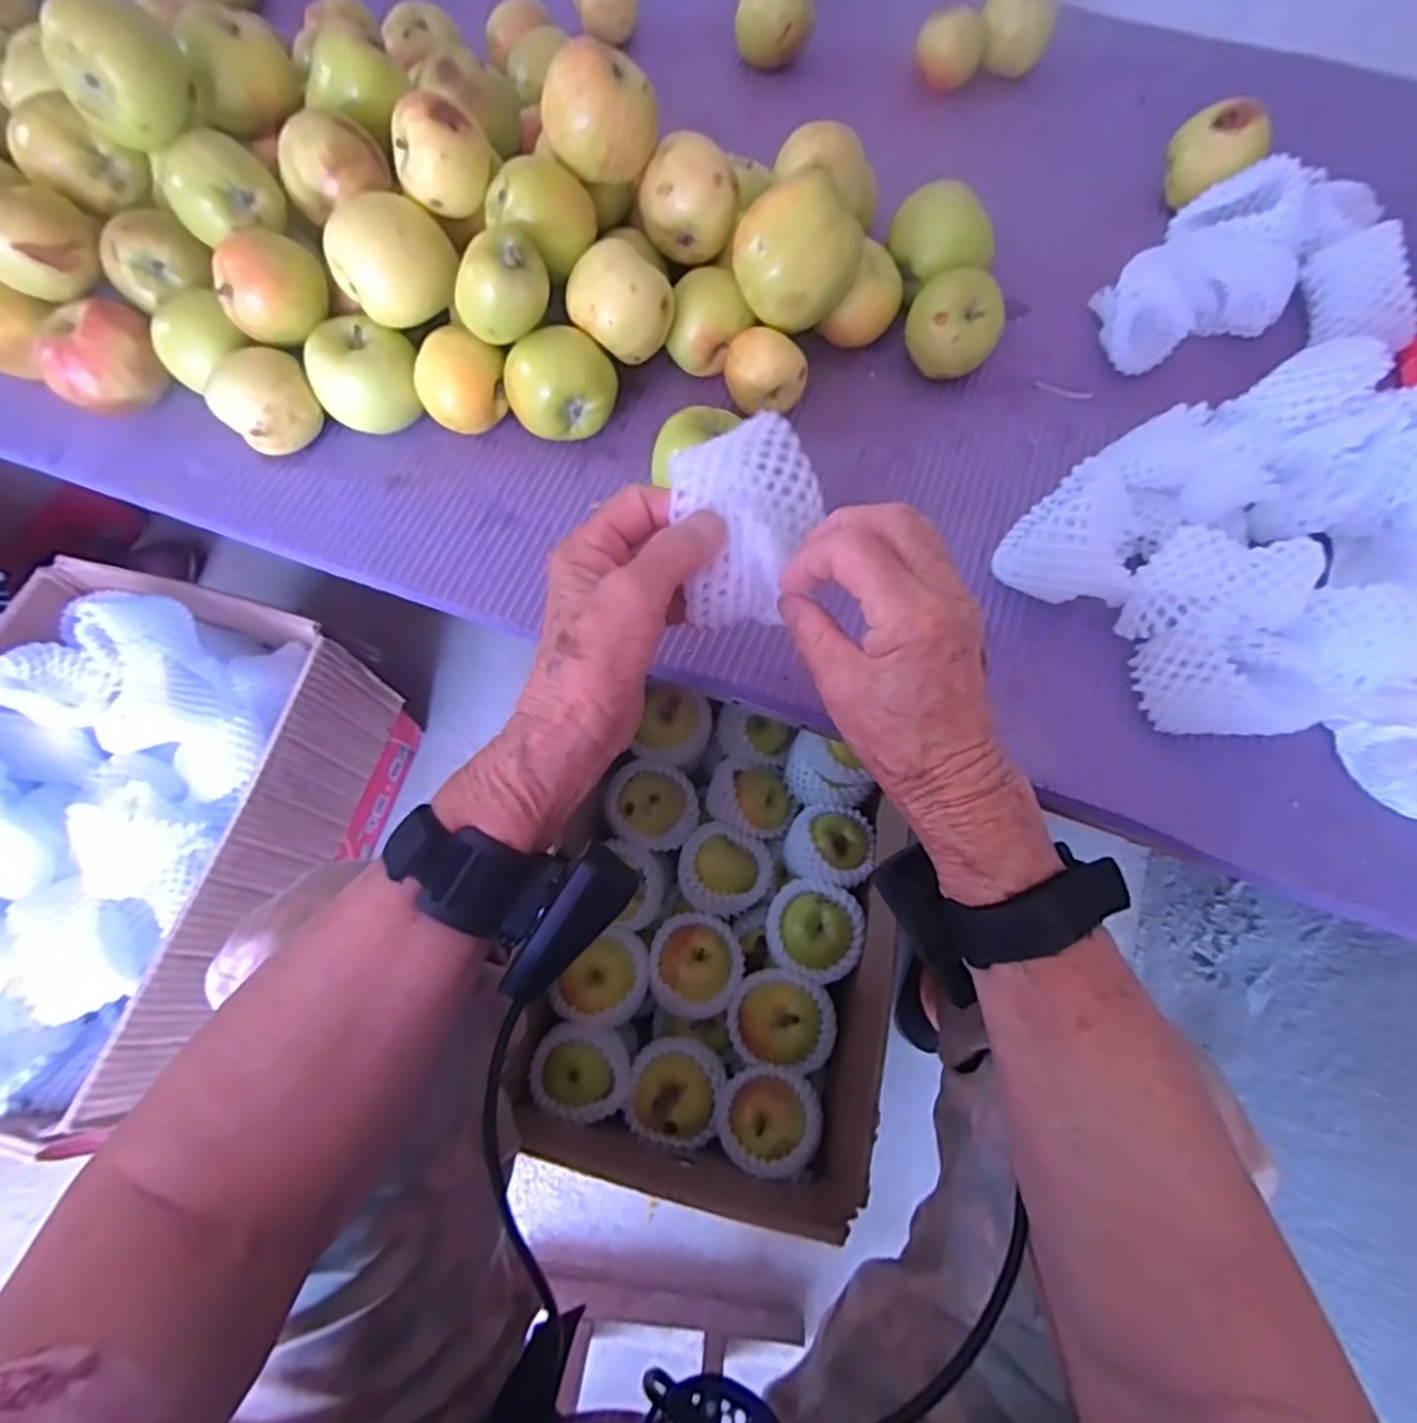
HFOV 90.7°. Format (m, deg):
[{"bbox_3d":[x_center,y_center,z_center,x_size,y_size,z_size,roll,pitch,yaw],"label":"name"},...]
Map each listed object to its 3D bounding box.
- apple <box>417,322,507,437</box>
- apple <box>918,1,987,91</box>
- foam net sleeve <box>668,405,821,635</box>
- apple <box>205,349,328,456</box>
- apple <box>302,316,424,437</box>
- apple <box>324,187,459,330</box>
[{"bbox_3d":[-0.157,-0.206,0.440,0.047,0.048,0.046,25,70,8],"label":"apple"},{"bbox_3d":[0.205,-0.564,0.600,0.056,0.045,0.052,19,69,6],"label":"apple"},{"bbox_3d":[0.014,-0.086,0.317,0.065,0.030,0.076,-22,107,-15],"label":"foam net sleeve"},{"bbox_3d":[-0.273,-0.190,0.437,0.054,0.050,0.046,-32,73,-13],"label":"apple"},{"bbox_3d":[-0.214,-0.208,0.443,0.063,0.055,0.053,-14,70,-7],"label":"apple"},{"bbox_3d":[-0.188,-0.267,0.413,0.050,0.054,0.060,43,73,14],"label":"apple"}]

